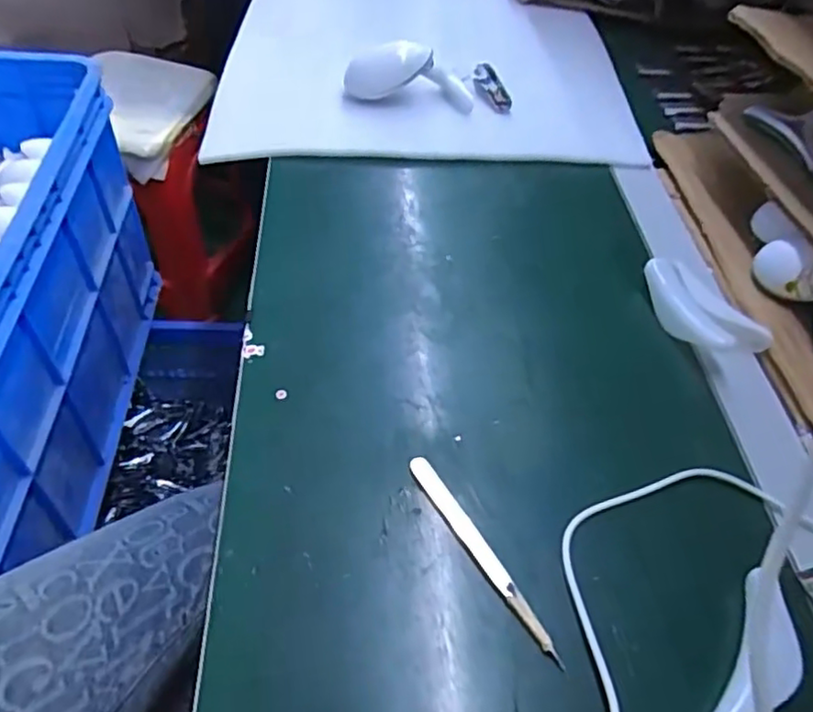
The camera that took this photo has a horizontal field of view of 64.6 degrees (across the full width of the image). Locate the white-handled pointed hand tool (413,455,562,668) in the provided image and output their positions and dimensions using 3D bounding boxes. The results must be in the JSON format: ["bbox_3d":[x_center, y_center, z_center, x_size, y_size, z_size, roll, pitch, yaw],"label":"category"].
[{"bbox_3d":[0.039,0.101,0.332,0.011,0.004,0.124,-23,56,-23],"label":"white-handled pointed hand tool"}]

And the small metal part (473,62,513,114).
[{"bbox_3d":[0.083,-0.258,0.621,0.018,0.016,0.053,-26,80,-23],"label":"small metal part"}]

